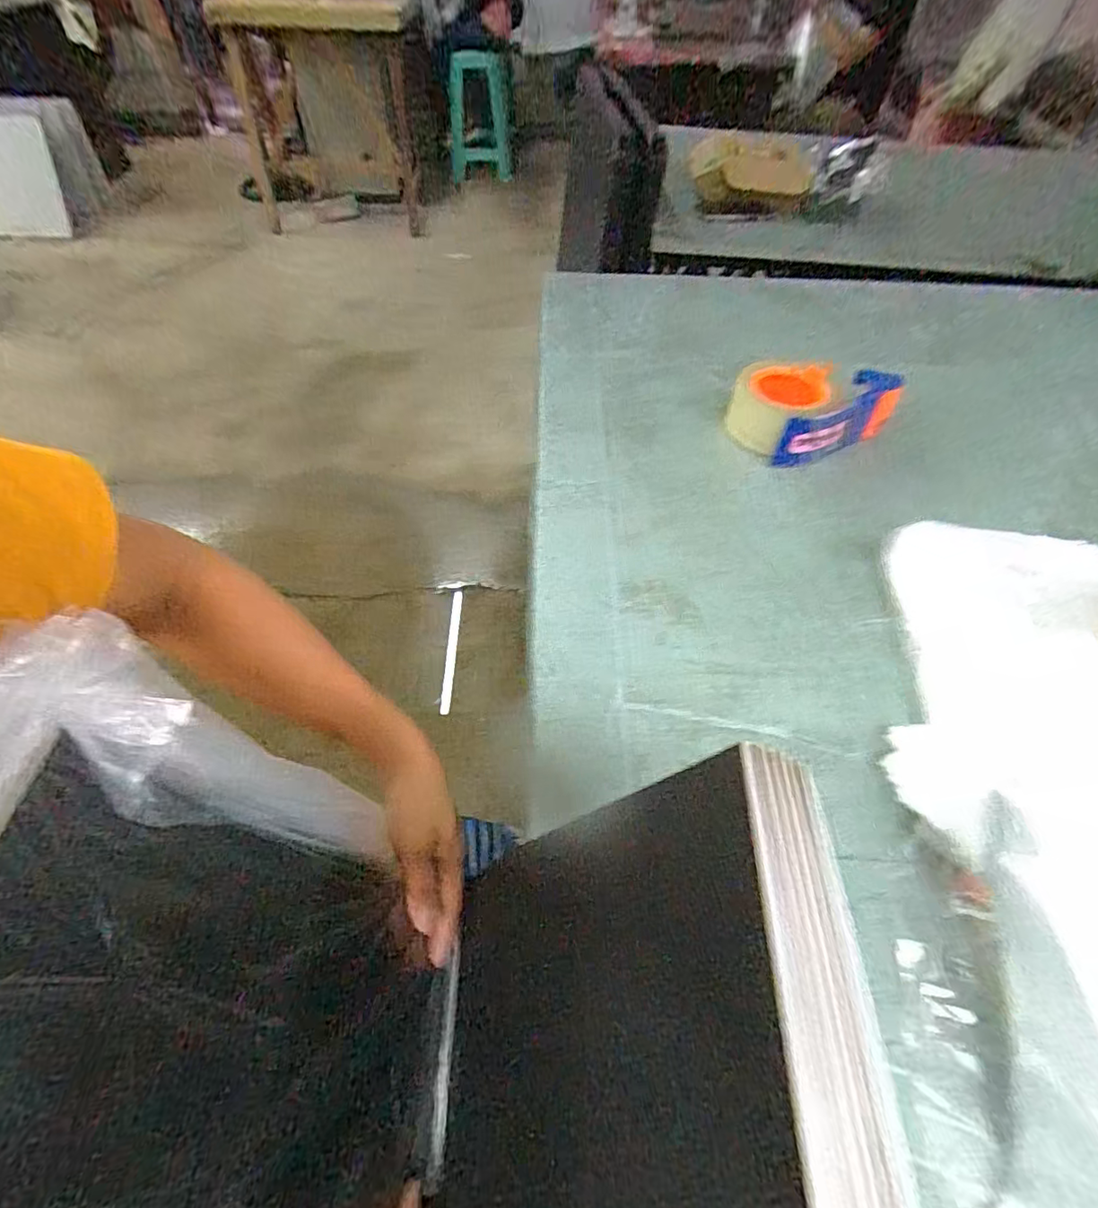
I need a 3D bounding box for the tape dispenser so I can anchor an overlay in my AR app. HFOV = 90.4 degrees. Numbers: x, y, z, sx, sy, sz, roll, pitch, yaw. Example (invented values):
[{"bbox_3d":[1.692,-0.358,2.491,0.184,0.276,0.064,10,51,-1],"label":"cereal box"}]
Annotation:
[{"bbox_3d":[0.267,-0.210,0.565,0.150,0.055,0.114,-24,57,-19],"label":"tape dispenser"}]

